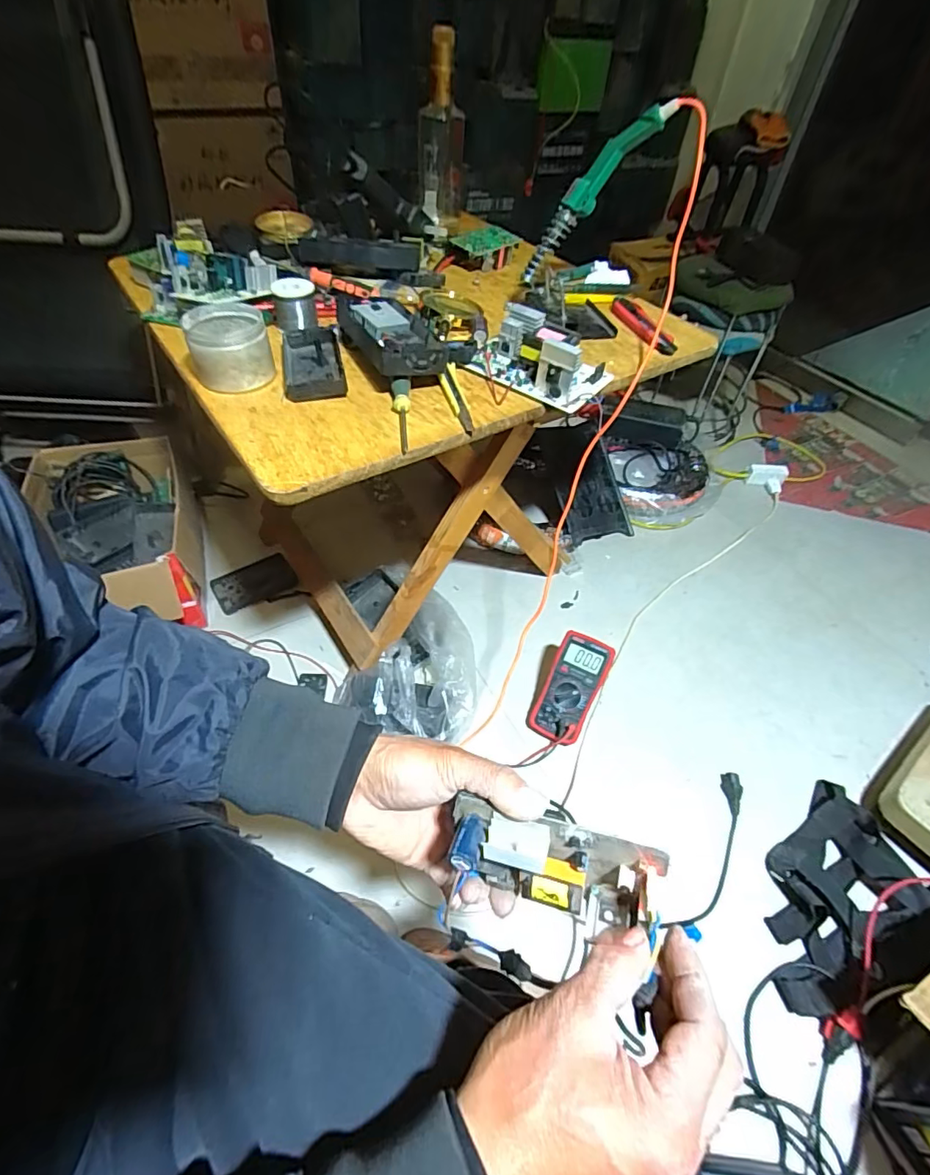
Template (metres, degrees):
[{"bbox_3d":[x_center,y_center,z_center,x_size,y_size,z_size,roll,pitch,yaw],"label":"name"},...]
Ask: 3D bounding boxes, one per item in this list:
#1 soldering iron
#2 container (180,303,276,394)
[{"bbox_3d":[0.154,-0.493,0.664,0.045,0.240,0.048,28,44,-28],"label":"soldering iron"},{"bbox_3d":[-0.260,-0.269,0.584,0.083,0.058,0.095,-14,52,-14],"label":"container"}]

